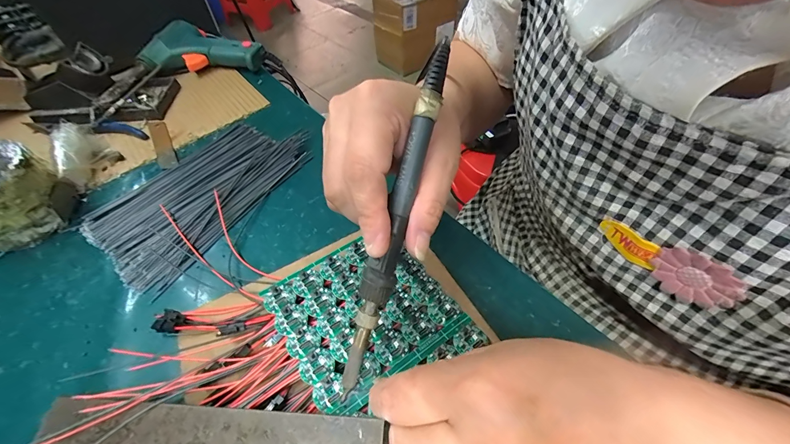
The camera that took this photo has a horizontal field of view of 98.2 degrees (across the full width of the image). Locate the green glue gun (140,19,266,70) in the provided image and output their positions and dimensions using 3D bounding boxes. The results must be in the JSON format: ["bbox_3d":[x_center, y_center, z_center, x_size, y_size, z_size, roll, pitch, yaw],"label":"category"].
[{"bbox_3d":[-0.244,-0.237,0.455,0.140,0.031,0.085,0,53,6],"label":"green glue gun"}]

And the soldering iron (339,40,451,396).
[{"bbox_3d":[-0.007,0.020,0.187,0.016,0.016,0.161,18,97,18],"label":"soldering iron"}]

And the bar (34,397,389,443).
[{"bbox_3d":[-0.109,0.115,0.182,0.211,0.012,0.028,-3,57,12],"label":"bar"}]

